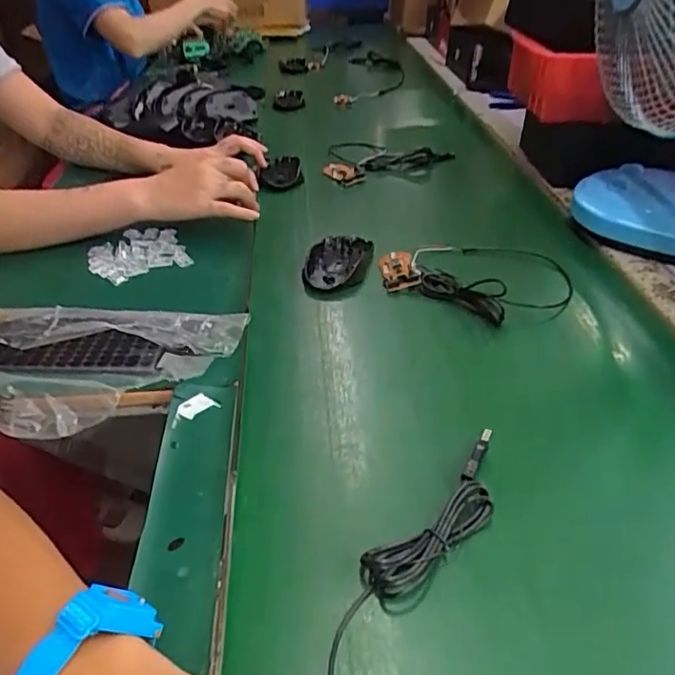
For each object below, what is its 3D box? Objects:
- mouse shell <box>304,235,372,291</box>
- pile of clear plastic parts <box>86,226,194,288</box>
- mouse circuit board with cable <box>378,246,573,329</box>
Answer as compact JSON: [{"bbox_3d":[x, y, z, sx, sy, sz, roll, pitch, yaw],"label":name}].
[{"bbox_3d":[0.000,-0.088,0.662,0.069,0.018,0.088,6,35,7],"label":"mouse shell"},{"bbox_3d":[-0.229,-0.095,0.666,0.101,0.015,0.097,-17,39,-25],"label":"pile of clear plastic parts"},{"bbox_3d":[0.157,-0.075,0.625,0.187,0.044,0.166,25,41,30],"label":"mouse circuit board with cable"}]

